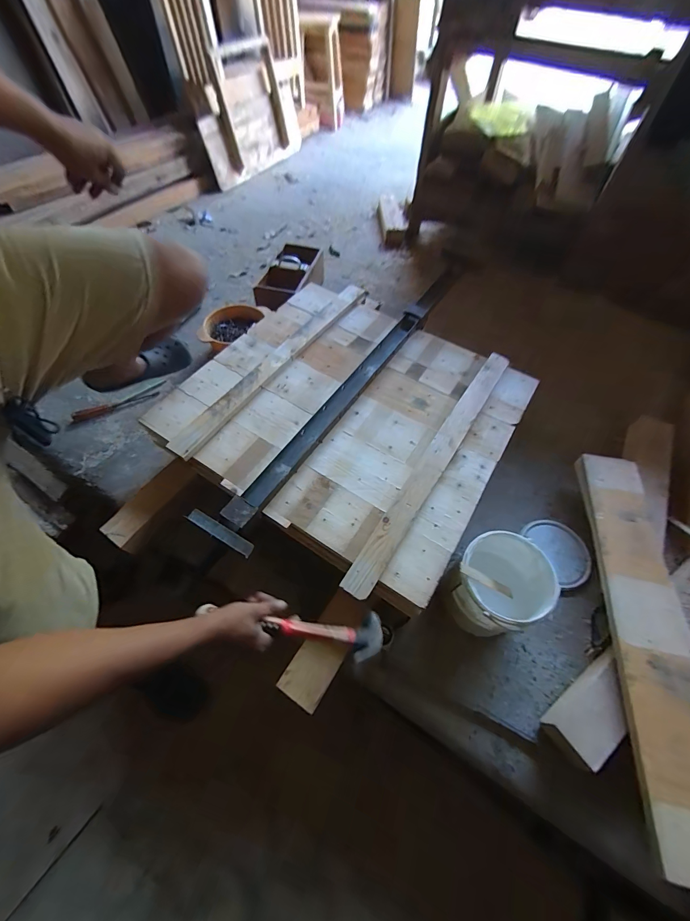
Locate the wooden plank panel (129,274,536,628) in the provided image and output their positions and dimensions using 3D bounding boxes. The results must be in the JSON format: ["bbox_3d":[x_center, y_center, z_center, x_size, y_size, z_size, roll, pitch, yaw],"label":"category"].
[{"bbox_3d":[0.001,-0.138,0.933,0.786,0.045,0.794,30,61,16],"label":"wooden plank panel"}]

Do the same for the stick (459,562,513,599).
[{"bbox_3d":[0.290,0.247,0.731,0.180,0.011,0.025,32,51,-30],"label":"stick"}]

